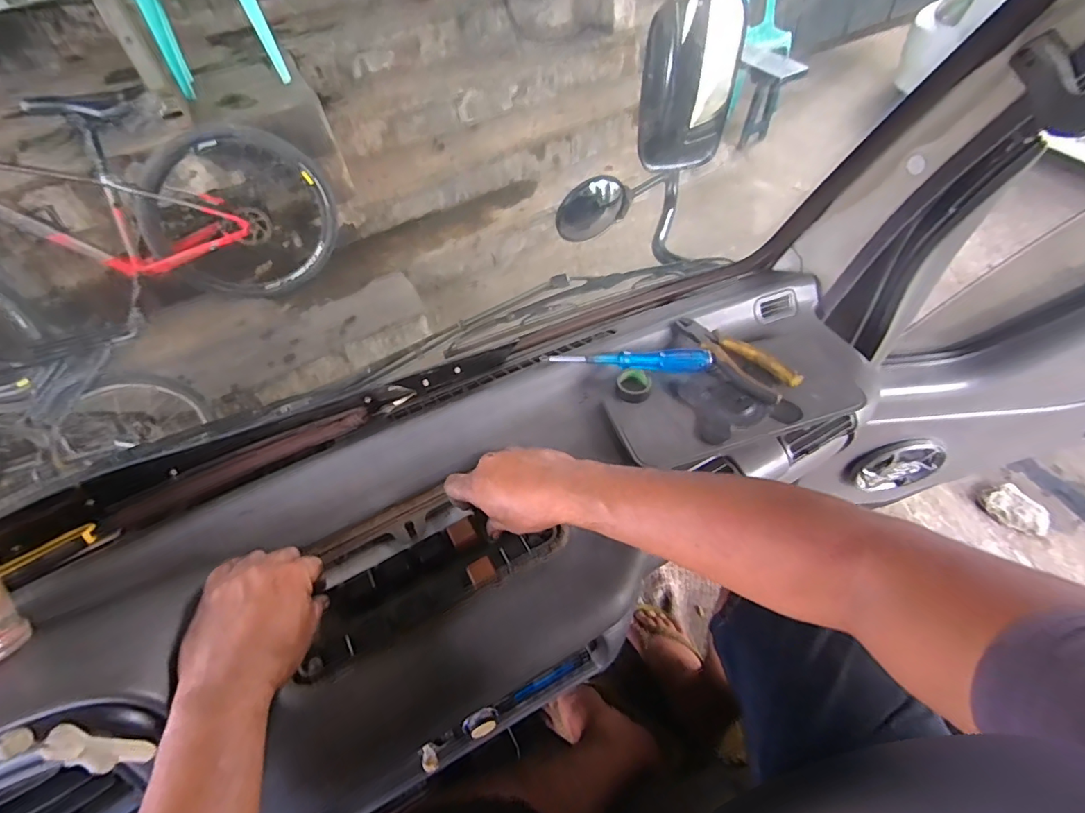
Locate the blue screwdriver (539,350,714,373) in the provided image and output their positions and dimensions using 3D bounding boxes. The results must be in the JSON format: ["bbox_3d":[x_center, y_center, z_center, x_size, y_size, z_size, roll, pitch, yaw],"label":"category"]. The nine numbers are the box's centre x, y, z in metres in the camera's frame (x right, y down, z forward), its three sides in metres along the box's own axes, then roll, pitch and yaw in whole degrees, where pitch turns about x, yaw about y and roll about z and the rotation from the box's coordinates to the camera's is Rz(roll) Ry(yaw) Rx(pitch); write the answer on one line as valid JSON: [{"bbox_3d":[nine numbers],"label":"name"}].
[{"bbox_3d":[0.101,-0.052,0.597,0.196,0.022,0.023,0,52,4],"label":"blue screwdriver"}]

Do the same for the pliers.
[{"bbox_3d":[0.224,-0.055,0.595,0.152,0.026,0.053,34,61,26],"label":"pliers"}]

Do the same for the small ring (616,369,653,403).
[{"bbox_3d":[0.107,-0.026,0.578,0.040,0.017,0.039,7,53,9],"label":"small ring"}]

